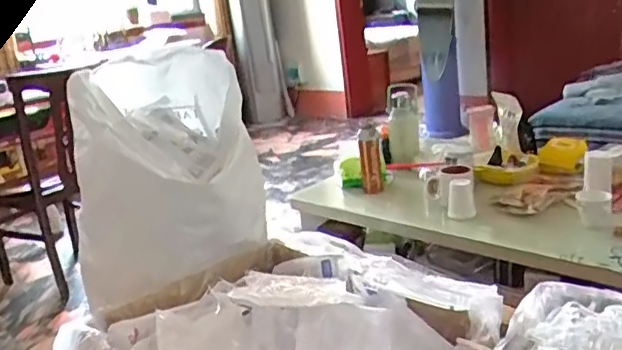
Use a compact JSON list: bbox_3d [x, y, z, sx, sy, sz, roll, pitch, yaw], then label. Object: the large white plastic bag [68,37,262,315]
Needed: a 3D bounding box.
[{"bbox_3d":[-0.288,-0.004,1.181,0.344,0.443,0.272,4,20,34],"label":"large white plastic bag"}]

